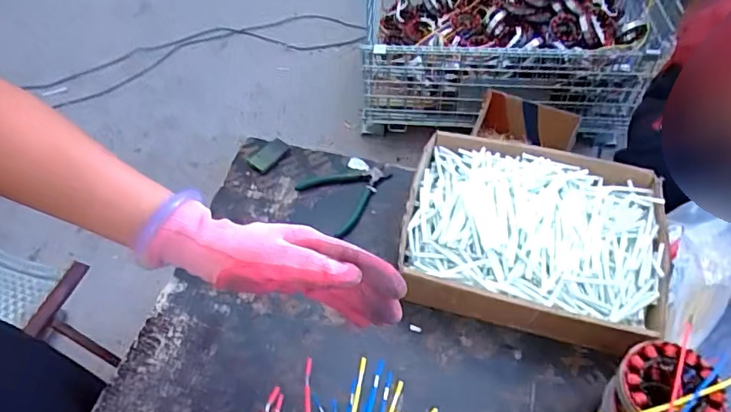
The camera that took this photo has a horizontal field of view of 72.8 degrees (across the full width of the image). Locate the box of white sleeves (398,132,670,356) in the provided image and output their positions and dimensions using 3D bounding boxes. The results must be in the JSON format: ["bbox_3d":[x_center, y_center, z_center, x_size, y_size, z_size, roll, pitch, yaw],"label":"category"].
[{"bbox_3d":[0.221,0.044,0.678,0.324,0.114,0.247,12,55,12],"label":"box of white sleeves"}]

